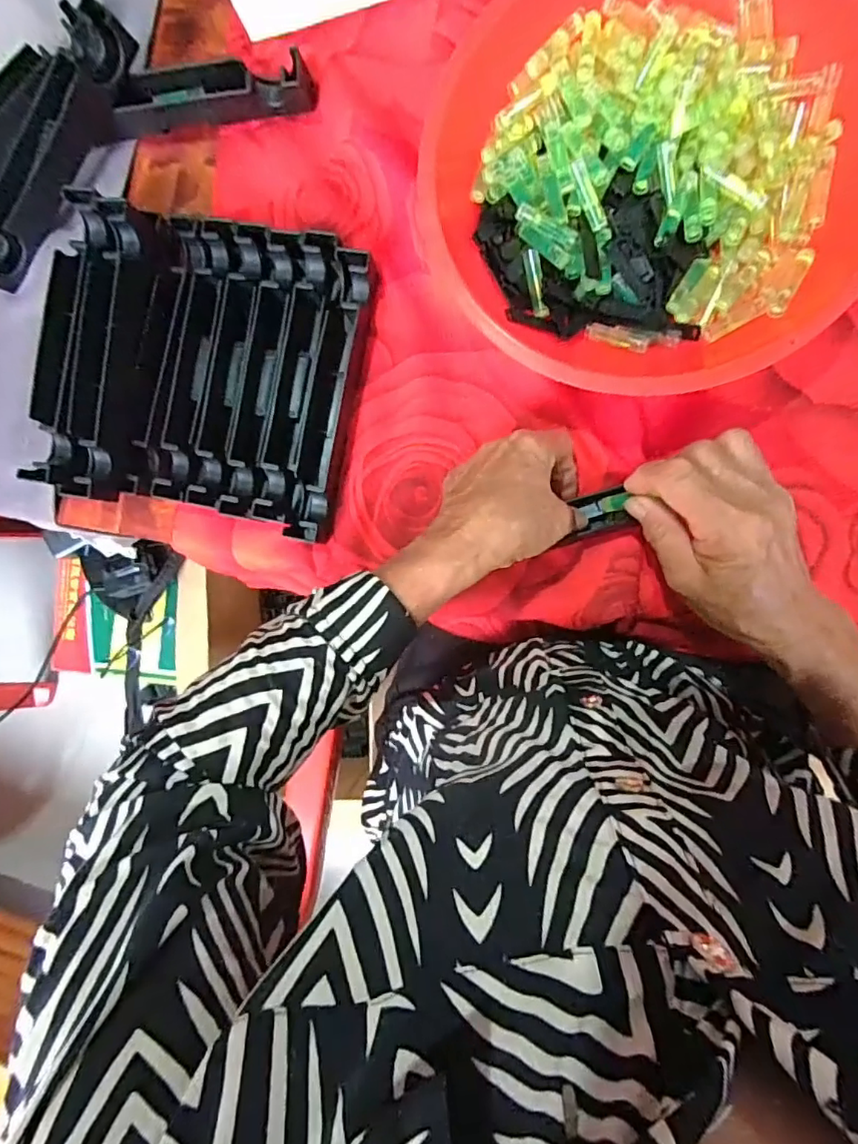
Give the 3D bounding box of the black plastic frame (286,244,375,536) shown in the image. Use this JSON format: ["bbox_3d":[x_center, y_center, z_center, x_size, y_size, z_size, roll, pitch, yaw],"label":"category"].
[{"bbox_3d":[-0.066,-0.118,0.389,0.026,0.024,0.193,12,94,8],"label":"black plastic frame"}]

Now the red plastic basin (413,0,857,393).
[{"bbox_3d":[0.125,-0.222,0.340,0.233,0.083,0.243,0,92,9],"label":"red plastic basin"}]

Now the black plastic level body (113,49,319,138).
[{"bbox_3d":[-0.151,-0.334,0.398,0.139,0.027,0.034,-3,91,9],"label":"black plastic level body"}]

